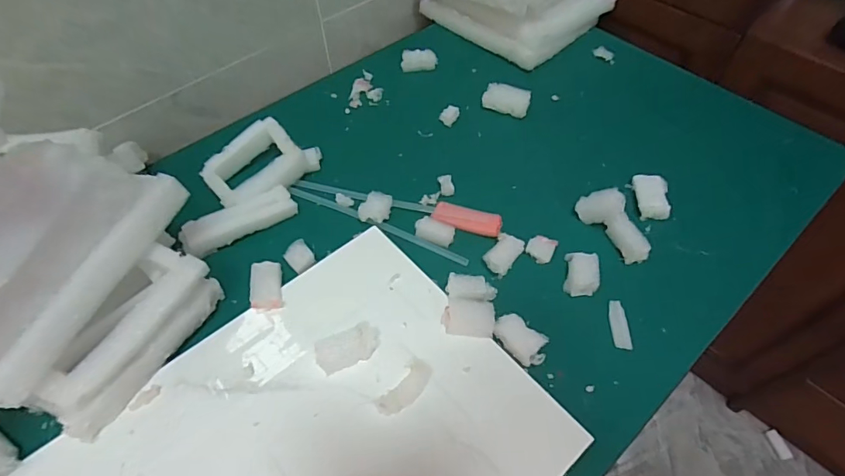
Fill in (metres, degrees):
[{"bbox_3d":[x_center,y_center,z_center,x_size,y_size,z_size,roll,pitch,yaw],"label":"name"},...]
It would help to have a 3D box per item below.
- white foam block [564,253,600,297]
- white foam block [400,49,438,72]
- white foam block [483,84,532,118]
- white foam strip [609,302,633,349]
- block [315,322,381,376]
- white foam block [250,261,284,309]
[{"bbox_3d":[0.164,0.036,0.471,0.032,0.017,0.042,9,55,5],"label":"white foam block"},{"bbox_3d":[-0.005,-0.267,0.692,0.052,0.021,0.028,3,54,0],"label":"white foam block"},{"bbox_3d":[0.115,-0.189,0.631,0.062,0.021,0.039,15,55,9],"label":"white foam block"},{"bbox_3d":[0.191,0.084,0.447,0.016,0.006,0.048,2,54,0],"label":"white foam strip"},{"bbox_3d":[-0.068,0.101,0.424,0.059,0.013,0.031,-21,58,-16],"label":"block"},{"bbox_3d":[-0.159,0.048,0.470,0.029,0.009,0.053,-9,55,-8],"label":"white foam block"}]

